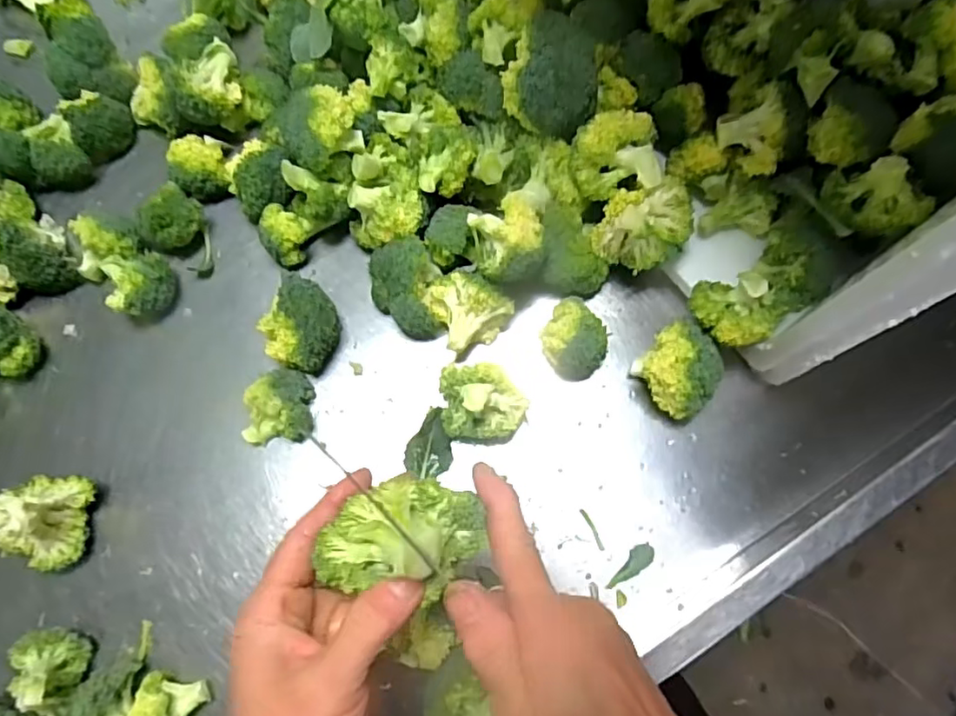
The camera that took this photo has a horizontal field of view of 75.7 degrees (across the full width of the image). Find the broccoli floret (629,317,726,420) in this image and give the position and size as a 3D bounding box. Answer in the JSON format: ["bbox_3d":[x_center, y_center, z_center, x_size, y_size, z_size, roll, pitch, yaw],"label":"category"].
[{"bbox_3d":[0.145,0.011,0.450,0.055,0.056,0.054,0,74,0],"label":"broccoli floret"}]

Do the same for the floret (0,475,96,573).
[{"bbox_3d":[-0.302,0.110,0.415,0.049,0.071,0.063,3,74,1],"label":"floret"}]

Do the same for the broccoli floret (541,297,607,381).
[{"bbox_3d":[0.070,-0.009,0.460,0.049,0.053,0.045,0,74,0],"label":"broccoli floret"}]

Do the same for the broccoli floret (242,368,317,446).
[{"bbox_3d":[-0.149,0.035,0.453,0.050,0.033,0.053,-2,74,0],"label":"broccoli floret"}]

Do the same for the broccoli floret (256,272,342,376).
[{"bbox_3d":[-0.126,-0.027,0.459,0.054,0.052,0.073,24,76,7],"label":"broccoli floret"}]

